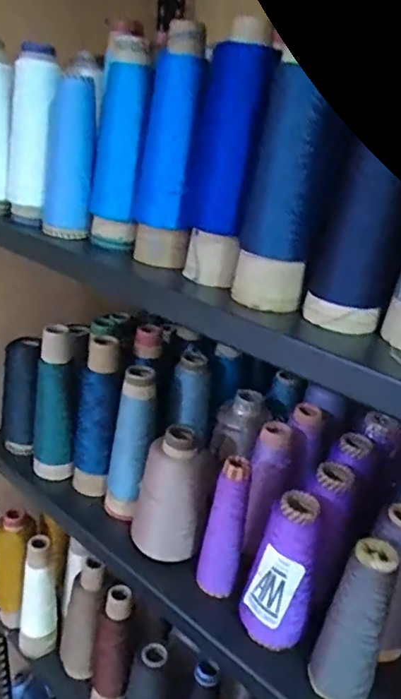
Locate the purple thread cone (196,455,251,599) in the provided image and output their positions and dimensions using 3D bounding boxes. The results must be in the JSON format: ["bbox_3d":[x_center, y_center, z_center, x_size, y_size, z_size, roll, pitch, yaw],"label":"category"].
[{"bbox_3d":[0.027,0.204,0.640,0.042,0.172,0.037,9,24,5],"label":"purple thread cone"}]

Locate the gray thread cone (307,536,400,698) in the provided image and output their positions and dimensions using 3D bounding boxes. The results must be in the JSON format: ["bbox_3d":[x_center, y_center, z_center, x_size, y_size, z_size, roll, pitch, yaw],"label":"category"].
[{"bbox_3d":[0.154,0.266,0.547,0.061,0.169,0.058,15,26,19],"label":"gray thread cone"}]

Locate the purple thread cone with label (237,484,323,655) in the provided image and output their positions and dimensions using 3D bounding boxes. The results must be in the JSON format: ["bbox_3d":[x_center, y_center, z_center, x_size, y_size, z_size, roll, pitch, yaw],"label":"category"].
[{"bbox_3d":[0.086,0.235,0.591,0.074,0.164,0.058,11,25,9],"label":"purple thread cone with label"}]

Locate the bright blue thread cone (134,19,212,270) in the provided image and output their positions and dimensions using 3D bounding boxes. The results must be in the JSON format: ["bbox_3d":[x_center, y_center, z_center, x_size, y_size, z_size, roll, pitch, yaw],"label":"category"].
[{"bbox_3d":[-0.030,-0.202,0.566,0.055,0.226,0.075,3,25,-9],"label":"bright blue thread cone"}]

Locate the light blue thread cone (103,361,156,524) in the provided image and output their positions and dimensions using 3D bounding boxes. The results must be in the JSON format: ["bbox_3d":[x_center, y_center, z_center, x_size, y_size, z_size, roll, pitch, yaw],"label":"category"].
[{"bbox_3d":[-0.092,0.131,0.726,0.057,0.211,0.057,3,25,-9],"label":"light blue thread cone"}]

